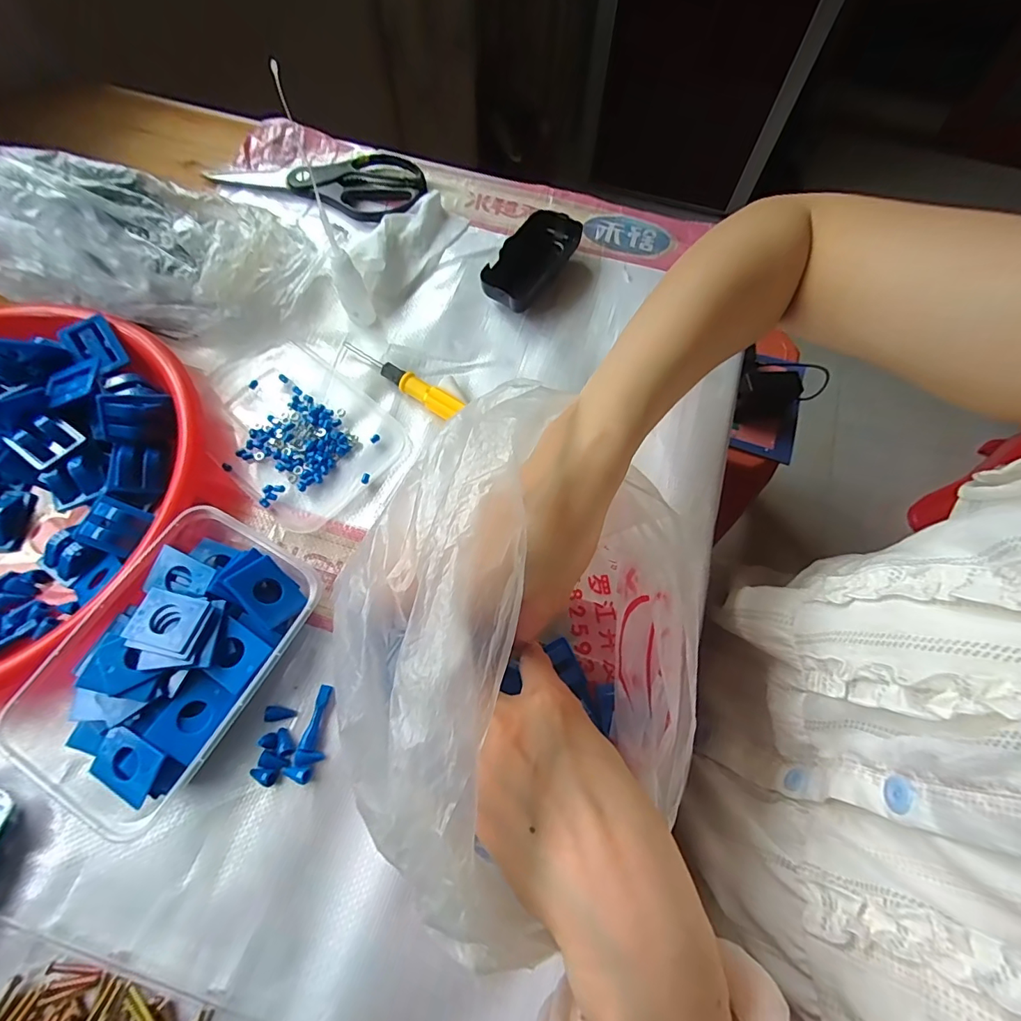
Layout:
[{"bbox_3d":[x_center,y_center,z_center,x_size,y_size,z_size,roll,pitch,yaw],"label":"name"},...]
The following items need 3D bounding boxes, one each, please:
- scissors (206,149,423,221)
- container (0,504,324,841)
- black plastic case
[{"bbox_3d":[-0.191,-0.342,0.479,0.211,0.011,0.095,14,69,5],"label":"scissors"},{"bbox_3d":[-0.212,0.090,0.294,0.130,0.039,0.176,28,71,11],"label":"container"},{"bbox_3d":[0.018,-0.225,0.427,0.048,0.024,0.111,30,71,11],"label":"black plastic case"}]

